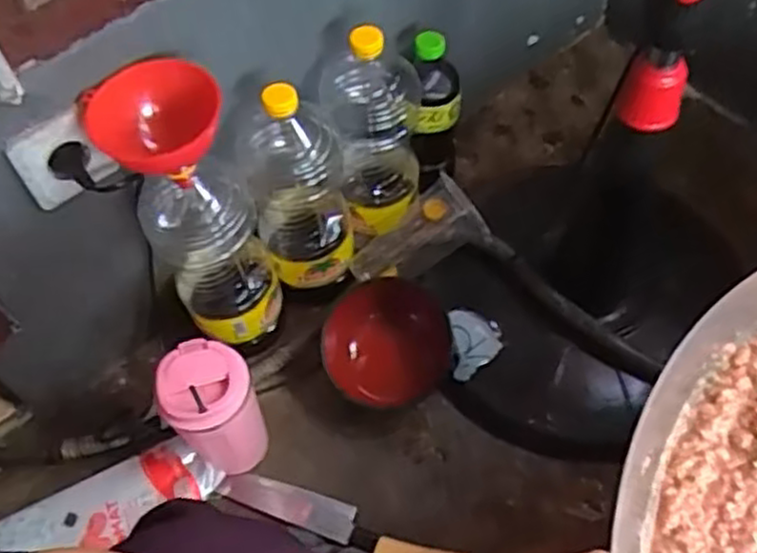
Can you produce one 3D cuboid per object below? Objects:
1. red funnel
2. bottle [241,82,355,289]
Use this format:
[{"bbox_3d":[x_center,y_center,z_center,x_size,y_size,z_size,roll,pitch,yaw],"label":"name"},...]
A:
[{"bbox_3d":[-0.179,-0.116,0.636,0.095,0.099,0.099,-2,58,3],"label":"red funnel"},{"bbox_3d":[-0.087,-0.101,0.789,0.099,0.257,0.110,-15,58,-6],"label":"bottle"}]

